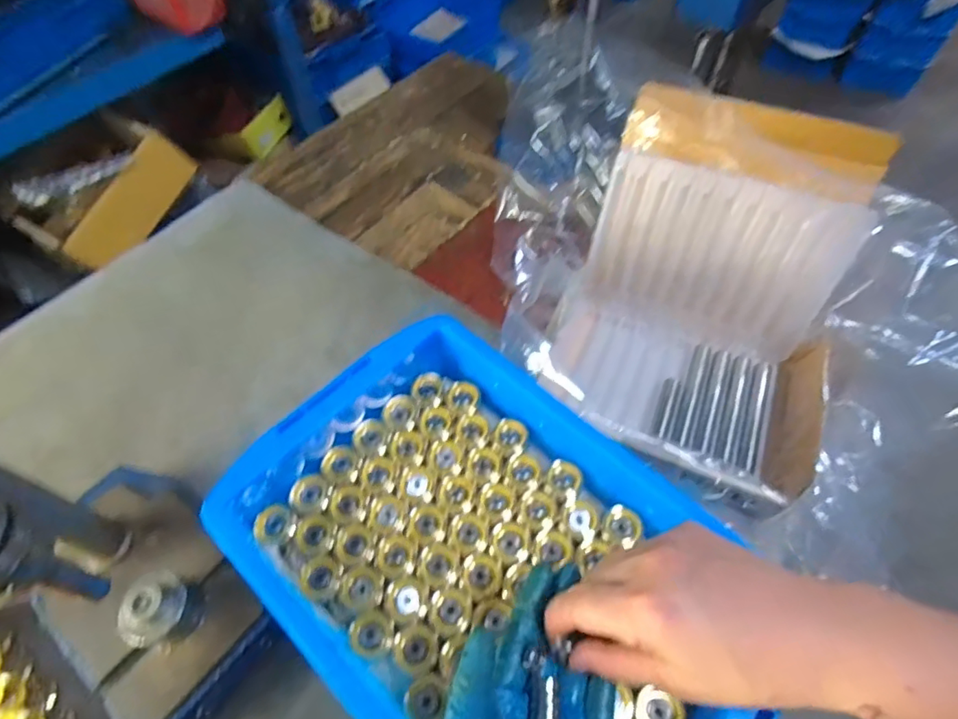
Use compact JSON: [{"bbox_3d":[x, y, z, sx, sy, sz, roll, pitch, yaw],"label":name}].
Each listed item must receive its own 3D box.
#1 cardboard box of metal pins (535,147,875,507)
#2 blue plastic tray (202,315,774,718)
[{"bbox_3d":[0.195,-0.031,0.481,0.228,0.168,0.241,17,58,12],"label":"cardboard box of metal pins"},{"bbox_3d":[0.008,0.148,0.370,0.234,0.067,0.368,-39,64,-23],"label":"blue plastic tray"}]

